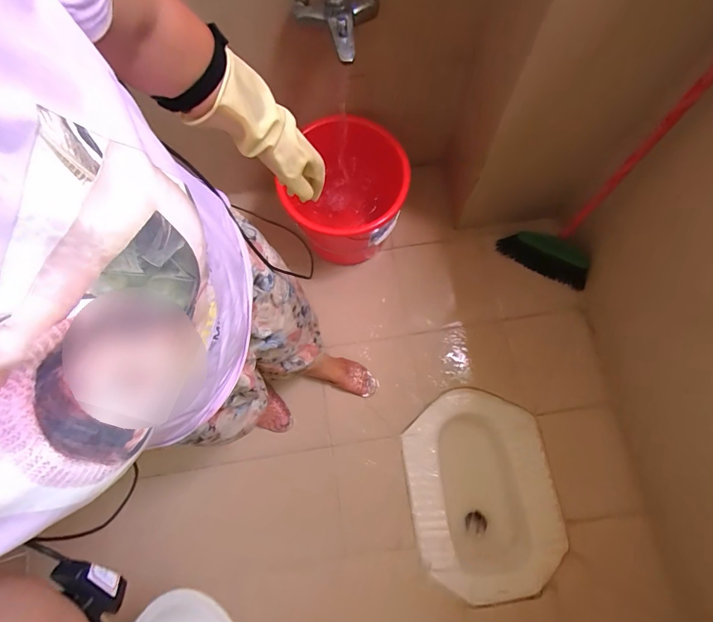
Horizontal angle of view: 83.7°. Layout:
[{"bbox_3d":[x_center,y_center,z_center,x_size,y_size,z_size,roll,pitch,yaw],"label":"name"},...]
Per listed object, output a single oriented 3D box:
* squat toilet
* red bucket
[{"bbox_3d":[0.371,0.553,1.253,0.418,0.231,0.561,-12,71,0],"label":"squat toilet"},{"bbox_3d":[-0.015,-0.317,1.162,0.295,0.299,0.312,6,74,4],"label":"red bucket"}]

